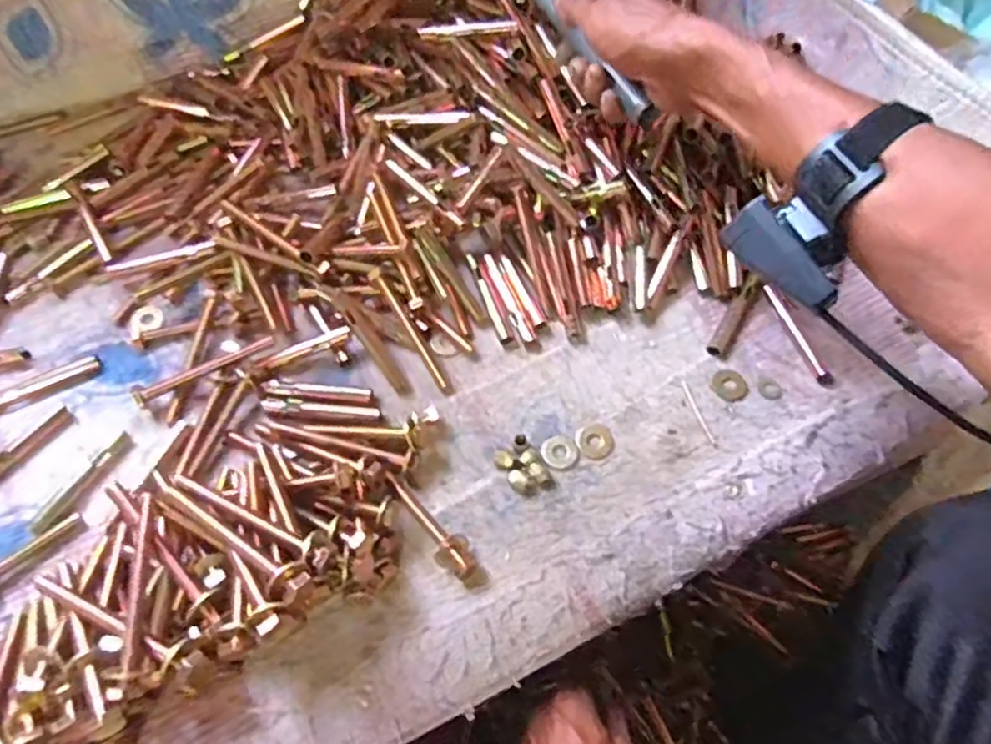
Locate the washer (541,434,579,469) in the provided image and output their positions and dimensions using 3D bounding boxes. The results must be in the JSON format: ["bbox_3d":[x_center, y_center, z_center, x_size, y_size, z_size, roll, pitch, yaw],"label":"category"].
[{"bbox_3d":[0.045,0.054,0.460,0.025,0.004,0.026,0,62,-1],"label":"washer"}]

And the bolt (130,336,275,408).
[{"bbox_3d":[-0.208,-0.001,0.477,0.101,0.015,0.012,-24,65,-13],"label":"bolt"}]

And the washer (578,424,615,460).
[{"bbox_3d":[0.071,0.049,0.469,0.025,0.004,0.026,0,62,-1],"label":"washer"}]

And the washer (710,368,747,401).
[{"bbox_3d":[0.171,0.010,0.486,0.024,0.004,0.026,0,62,-1],"label":"washer"}]

